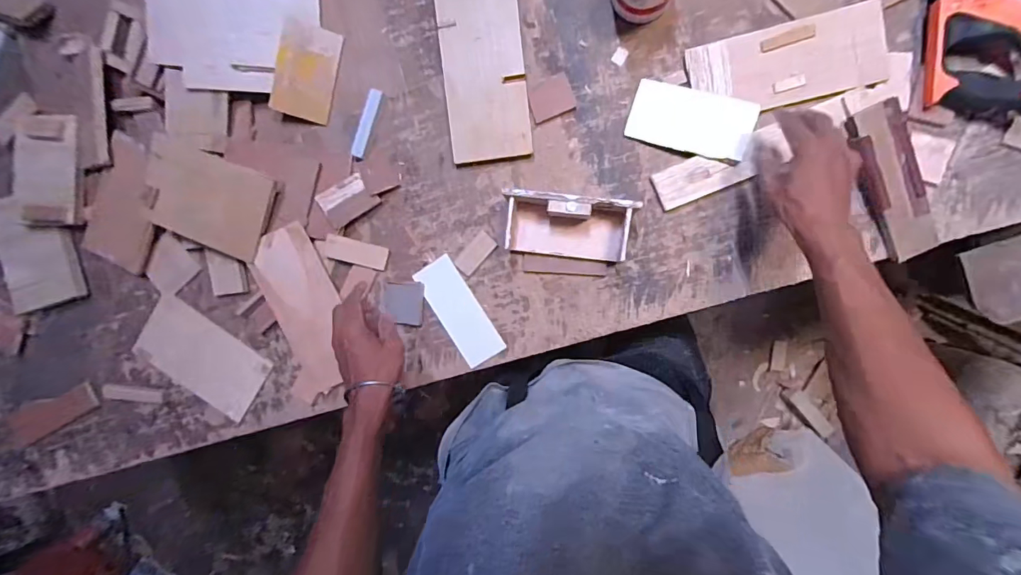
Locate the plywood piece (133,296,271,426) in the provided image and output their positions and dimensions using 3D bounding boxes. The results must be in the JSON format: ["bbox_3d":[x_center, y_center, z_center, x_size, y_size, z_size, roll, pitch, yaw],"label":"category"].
[{"bbox_3d":[-0.497,0.113,0.715,0.209,0.010,0.118,33,98,2],"label":"plywood piece"}]

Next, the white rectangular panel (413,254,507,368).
[{"bbox_3d":[-0.076,0.036,0.663,0.064,0.005,0.163,-32,92,8],"label":"white rectangular panel"}]

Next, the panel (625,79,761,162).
[{"bbox_3d":[0.239,-0.221,0.591,0.152,0.008,0.077,19,98,14],"label":"panel"}]

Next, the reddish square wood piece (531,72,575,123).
[{"bbox_3d":[0.056,-0.260,0.613,0.058,0.004,0.050,-19,93,7],"label":"reddish square wood piece"}]

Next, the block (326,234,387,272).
[{"bbox_3d":[-0.228,-0.052,0.658,0.087,0.013,0.035,14,97,4],"label":"block"}]

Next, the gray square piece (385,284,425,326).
[{"bbox_3d":[-0.157,0.025,0.658,0.057,0.005,0.061,1,95,6],"label":"gray square piece"}]

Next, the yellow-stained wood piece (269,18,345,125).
[{"bbox_3d":[-0.296,-0.312,0.646,0.083,0.006,0.129,13,95,-12],"label":"yellow-stained wood piece"}]

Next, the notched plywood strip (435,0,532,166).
[{"bbox_3d":[-0.047,-0.381,0.606,0.111,0.011,0.403,-5,95,8],"label":"notched plywood strip"}]

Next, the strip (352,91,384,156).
[{"bbox_3d":[-0.206,-0.235,0.640,0.019,0.010,0.098,21,97,3],"label":"strip"}]

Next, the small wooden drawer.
[{"bbox_3d":[0.077,-0.081,0.598,0.160,0.076,0.077,6,96,5],"label":"small wooden drawer"}]

